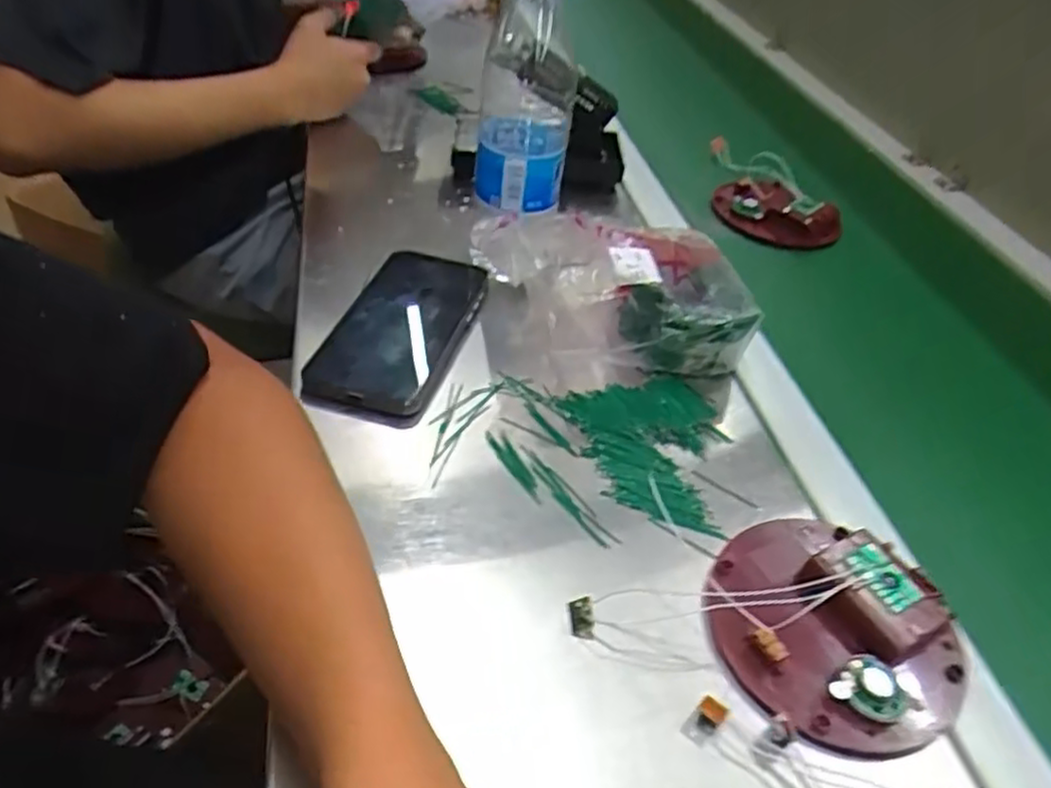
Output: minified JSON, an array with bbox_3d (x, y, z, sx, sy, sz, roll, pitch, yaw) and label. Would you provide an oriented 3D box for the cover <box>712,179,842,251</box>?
[{"bbox_3d":[0.239,-0.174,0.682,0.091,0.035,0.103,-19,48,-27],"label":"cover"}]

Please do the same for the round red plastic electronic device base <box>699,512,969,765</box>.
[{"bbox_3d":[0.148,0.111,0.351,0.108,0.029,0.117,4,42,-4],"label":"round red plastic electronic device base"}]

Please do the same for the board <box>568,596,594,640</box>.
[{"bbox_3d":[0.027,0.109,0.352,0.011,0.007,0.019,-1,42,-9],"label":"board"}]

